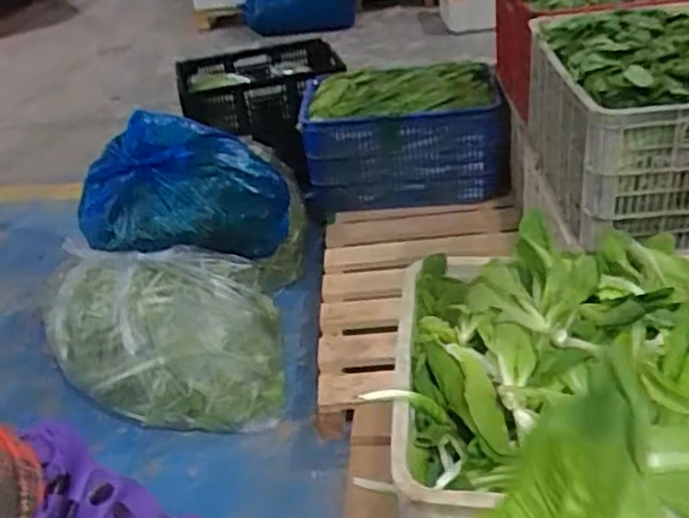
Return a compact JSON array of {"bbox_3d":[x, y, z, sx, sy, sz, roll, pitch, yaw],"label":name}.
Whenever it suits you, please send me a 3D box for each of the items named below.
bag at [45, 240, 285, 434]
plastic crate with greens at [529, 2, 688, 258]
[{"bbox_3d":[-0.438,0.193,1.721,0.545,0.309,0.344,-9,34,-1],"label":"bag"},{"bbox_3d":[0.636,-0.277,1.461,0.405,0.343,0.446,-6,34,2],"label":"plastic crate with greens"}]

